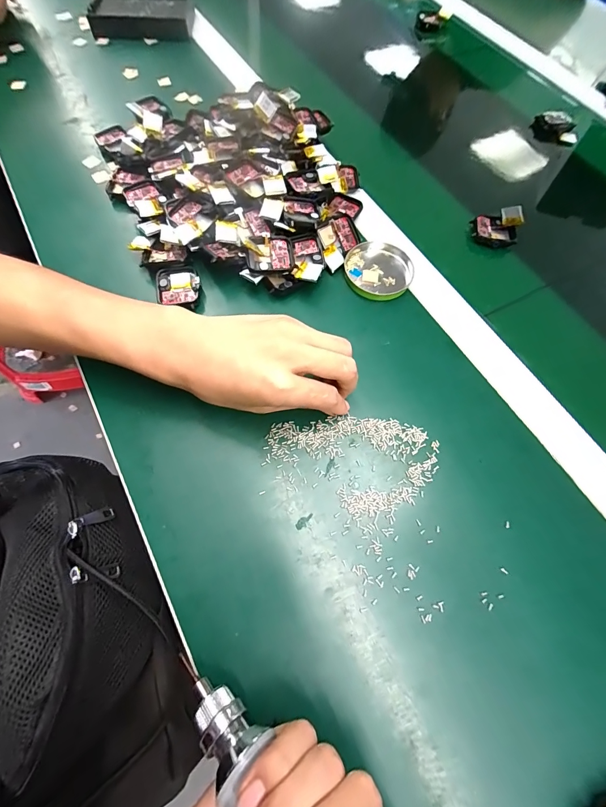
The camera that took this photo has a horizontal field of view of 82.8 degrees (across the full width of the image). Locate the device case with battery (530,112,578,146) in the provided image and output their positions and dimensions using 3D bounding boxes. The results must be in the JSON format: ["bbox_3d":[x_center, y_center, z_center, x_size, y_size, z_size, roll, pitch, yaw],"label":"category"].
[{"bbox_3d":[0.345,-0.376,0.469,0.060,0.029,0.026,26,68,7],"label":"device case with battery"}]

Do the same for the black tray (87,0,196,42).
[{"bbox_3d":[-0.232,-0.564,0.495,0.135,0.021,0.109,-1,67,-4],"label":"black tray"}]

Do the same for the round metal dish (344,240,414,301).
[{"bbox_3d":[0.075,-0.132,0.338,0.064,0.009,0.064,1,67,-3],"label":"round metal dish"}]

